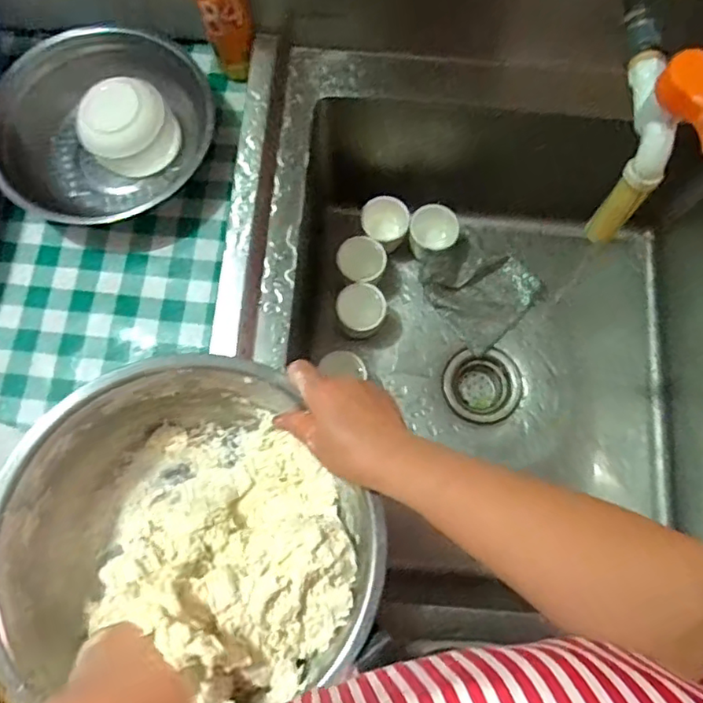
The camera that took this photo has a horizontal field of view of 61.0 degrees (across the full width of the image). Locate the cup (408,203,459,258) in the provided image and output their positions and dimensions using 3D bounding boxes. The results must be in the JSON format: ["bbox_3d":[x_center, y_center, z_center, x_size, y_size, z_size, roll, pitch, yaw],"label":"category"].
[{"bbox_3d":[0.112,-0.168,0.844,0.060,0.065,0.060,0,74,-1],"label":"cup"}]

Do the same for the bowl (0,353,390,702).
[{"bbox_3d":[-0.124,0.151,0.467,0.251,0.141,0.259,0,74,-1],"label":"bowl"}]

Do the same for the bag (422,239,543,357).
[{"bbox_3d":[0.188,-0.099,0.860,0.147,0.042,0.151,-43,79,-12],"label":"bag"}]

